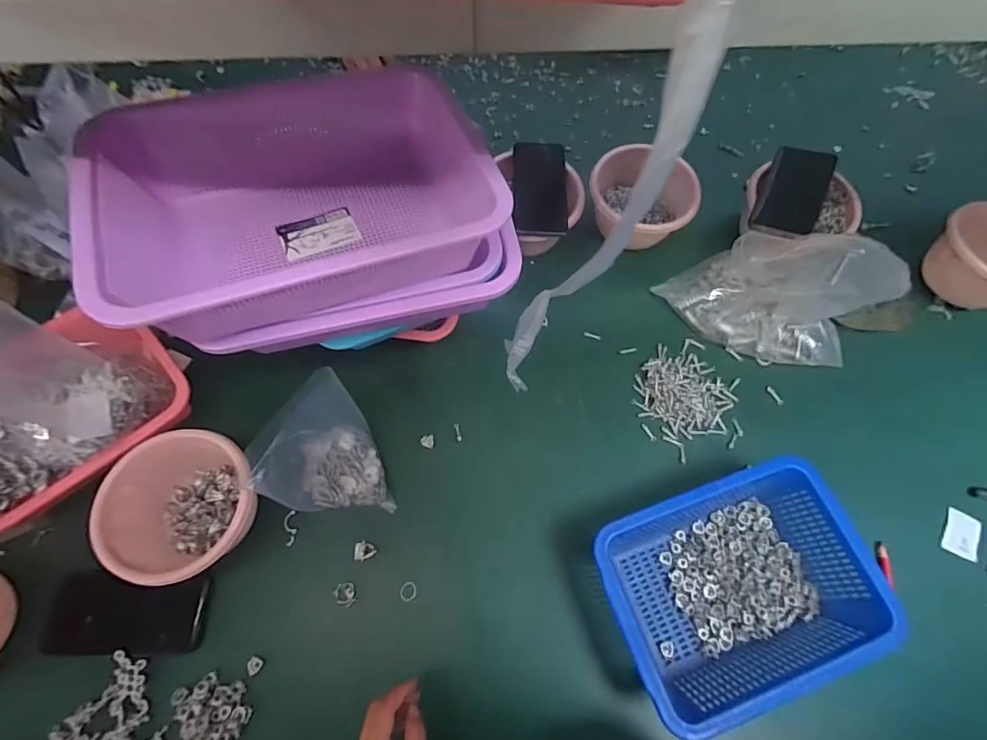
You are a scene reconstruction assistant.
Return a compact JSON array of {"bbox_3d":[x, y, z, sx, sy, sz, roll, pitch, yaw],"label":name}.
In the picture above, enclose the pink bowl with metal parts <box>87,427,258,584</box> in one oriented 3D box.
[{"bbox_3d":[-0.335,0.151,0.518,0.141,0.085,0.153,-11,69,-5],"label":"pink bowl with metal parts"}]

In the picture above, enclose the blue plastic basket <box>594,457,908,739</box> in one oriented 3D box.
[{"bbox_3d":[0.250,0.224,0.505,0.264,0.092,0.194,-19,70,-8],"label":"blue plastic basket"}]

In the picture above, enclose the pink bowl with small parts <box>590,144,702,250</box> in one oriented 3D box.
[{"bbox_3d":[0.208,-0.252,0.692,0.134,0.091,0.141,0,69,0],"label":"pink bowl with small parts"}]

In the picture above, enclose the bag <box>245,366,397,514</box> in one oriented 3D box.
[{"bbox_3d":[-0.192,0.092,0.514,0.108,0.145,0.129,-14,69,-6],"label":"bag"}]

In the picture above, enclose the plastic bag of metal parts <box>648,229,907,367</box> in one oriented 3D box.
[{"bbox_3d":[0.374,-0.113,0.611,0.256,0.148,0.148,31,72,11],"label":"plastic bag of metal parts"}]

